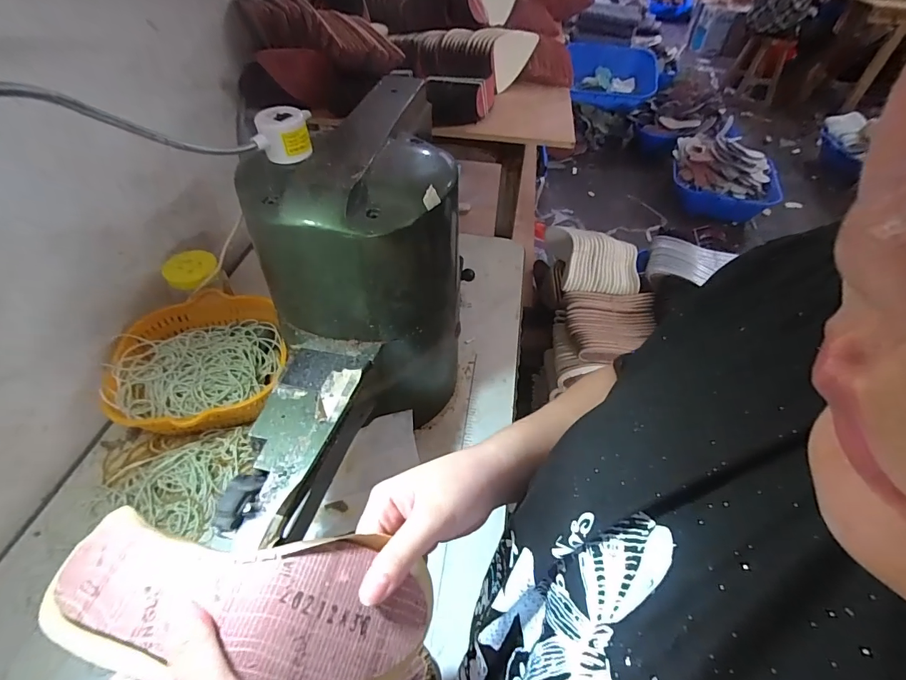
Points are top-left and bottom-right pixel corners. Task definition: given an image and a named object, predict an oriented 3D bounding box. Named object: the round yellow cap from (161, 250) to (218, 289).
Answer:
[{"bbox_3d":[-0.389,-0.107,0.611,0.070,0.020,0.062,-32,57,-25],"label":"round yellow cap"}]

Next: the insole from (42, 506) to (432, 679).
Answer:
[{"bbox_3d":[-0.123,0.154,0.242,0.217,0.041,0.080,11,50,-3],"label":"insole"}]

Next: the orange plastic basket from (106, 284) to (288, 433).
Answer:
[{"bbox_3d":[-0.331,0.034,0.551,0.201,0.069,0.227,-20,53,-17],"label":"orange plastic basket"}]

